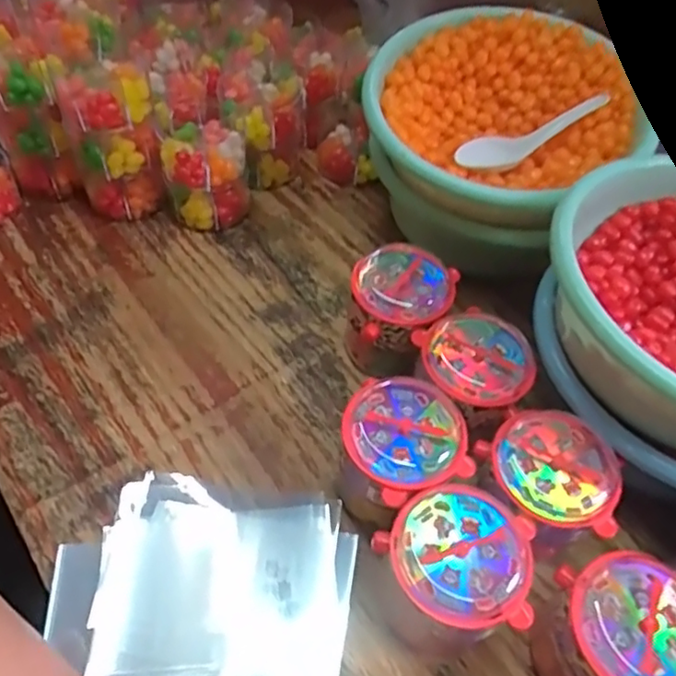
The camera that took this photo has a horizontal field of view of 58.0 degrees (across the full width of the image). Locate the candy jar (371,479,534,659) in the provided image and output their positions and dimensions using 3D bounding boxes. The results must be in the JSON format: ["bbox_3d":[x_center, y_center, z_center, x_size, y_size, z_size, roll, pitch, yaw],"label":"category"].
[{"bbox_3d":[0.059,0.119,0.307,0.064,0.065,0.068,1,53,-2],"label":"candy jar"}]

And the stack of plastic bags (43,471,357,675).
[{"bbox_3d":[-0.071,0.130,0.329,0.153,0.005,0.109,2,53,-2],"label":"stack of plastic bags"}]

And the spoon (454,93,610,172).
[{"bbox_3d":[0.134,-0.139,0.419,0.108,0.017,0.022,-24,56,0],"label":"spoon"}]

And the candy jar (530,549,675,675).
[{"bbox_3d":[0.132,0.144,0.291,0.067,0.067,0.065,1,53,-2],"label":"candy jar"}]

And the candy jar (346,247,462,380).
[{"bbox_3d":[0.039,-0.013,0.411,0.064,0.073,0.066,1,53,-2],"label":"candy jar"}]

